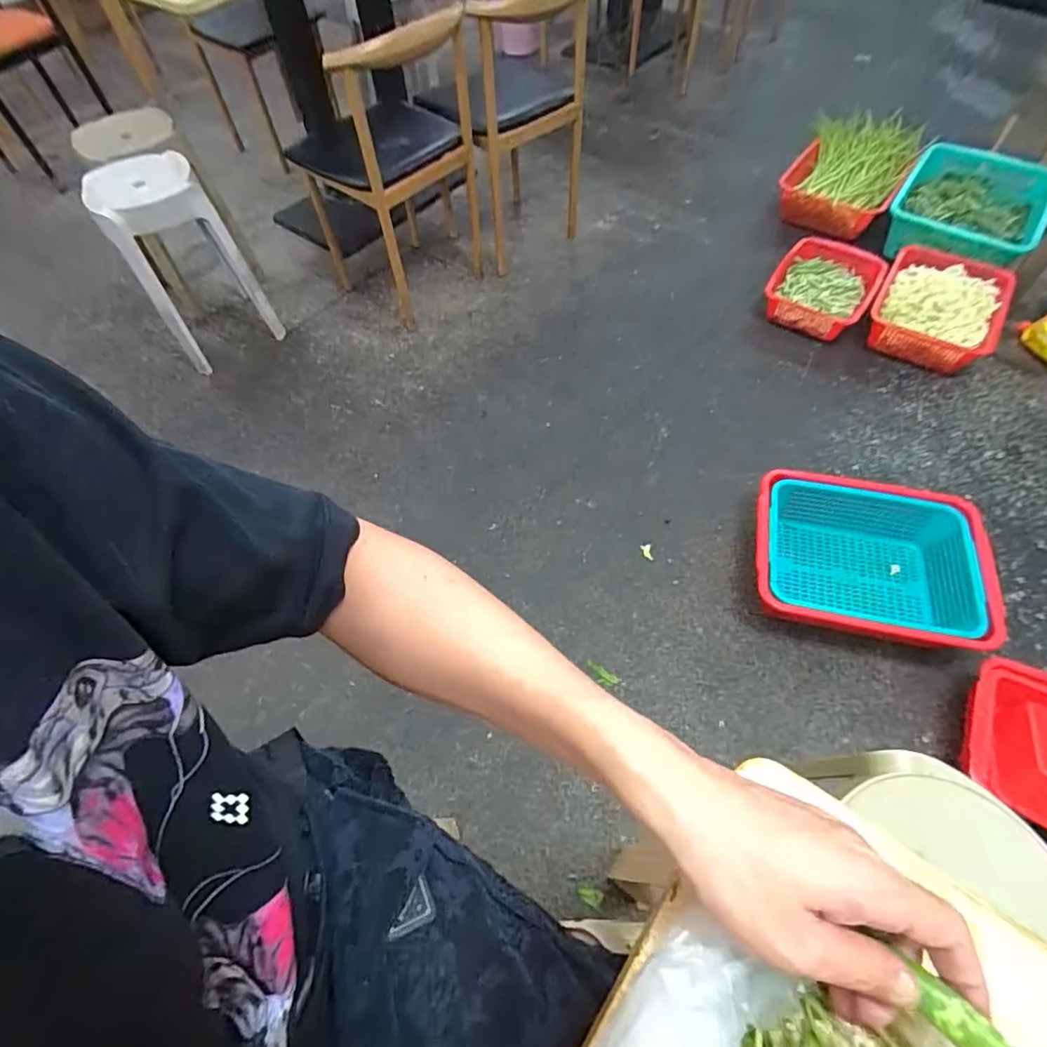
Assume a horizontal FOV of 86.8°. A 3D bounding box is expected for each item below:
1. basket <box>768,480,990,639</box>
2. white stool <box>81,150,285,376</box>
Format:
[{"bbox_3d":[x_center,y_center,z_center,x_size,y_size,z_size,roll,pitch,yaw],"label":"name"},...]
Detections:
[{"bbox_3d":[0.698,0.086,1.153,0.373,0.143,0.306,11,59,9],"label":"basket"},{"bbox_3d":[-0.899,-0.694,1.505,0.268,0.482,0.293,-32,62,-16],"label":"white stool"}]

